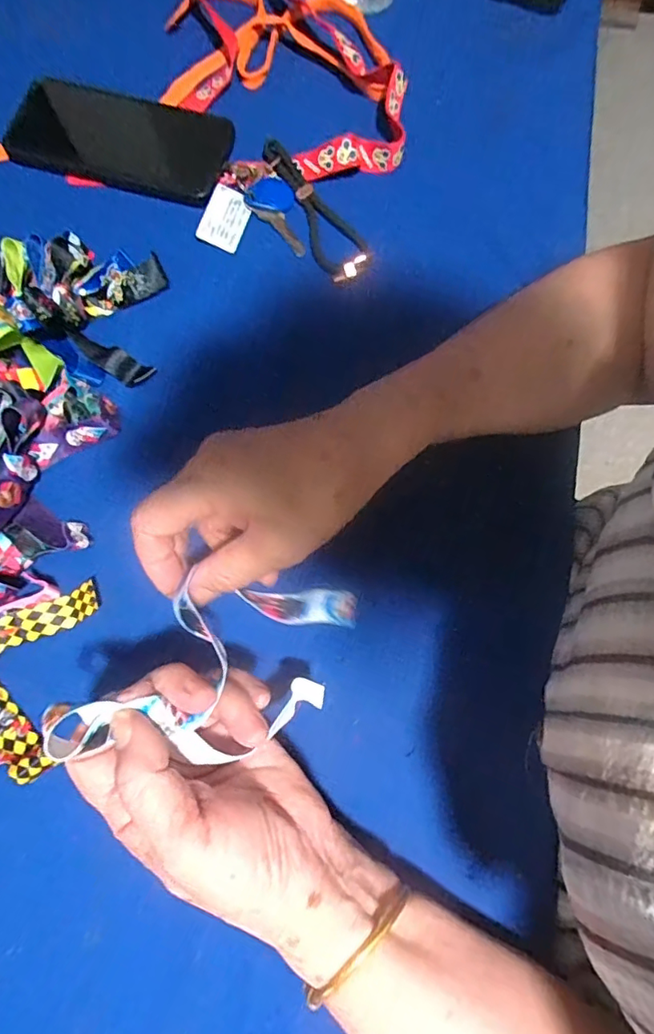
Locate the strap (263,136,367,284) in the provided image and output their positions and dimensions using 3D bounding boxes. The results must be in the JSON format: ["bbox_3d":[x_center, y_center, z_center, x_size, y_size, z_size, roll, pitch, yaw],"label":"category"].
[{"bbox_3d":[-0.009,-0.235,0.393,0.038,0.009,0.127,-27,78,-8],"label":"strap"}]

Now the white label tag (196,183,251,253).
[{"bbox_3d":[-0.076,-0.225,0.391,0.031,0.006,0.047,17,75,2],"label":"white label tag"}]

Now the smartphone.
[{"bbox_3d":[-0.158,-0.295,0.404,0.162,0.014,0.080,13,75,2],"label":"smartphone"}]

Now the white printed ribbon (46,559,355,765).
[{"bbox_3d":[-0.051,0.076,0.276,0.177,0.026,0.086,-22,74,-47],"label":"white printed ribbon"}]

